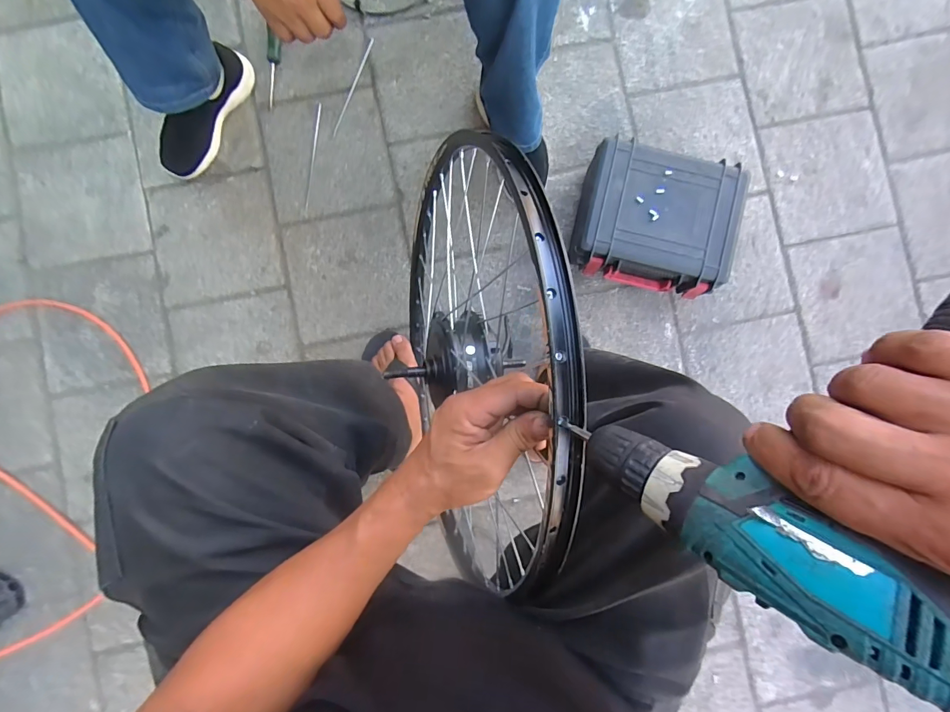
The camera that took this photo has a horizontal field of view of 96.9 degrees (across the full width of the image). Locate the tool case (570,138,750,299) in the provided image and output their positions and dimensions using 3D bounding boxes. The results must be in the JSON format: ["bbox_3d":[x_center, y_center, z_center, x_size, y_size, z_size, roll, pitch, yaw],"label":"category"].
[{"bbox_3d":[0.319,-0.241,0.771,0.265,0.115,0.236,12,88,0],"label":"tool case"}]

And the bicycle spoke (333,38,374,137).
[{"bbox_3d":[-0.243,-0.539,0.841,0.009,0.009,0.220,19,88,0],"label":"bicycle spoke"}]

